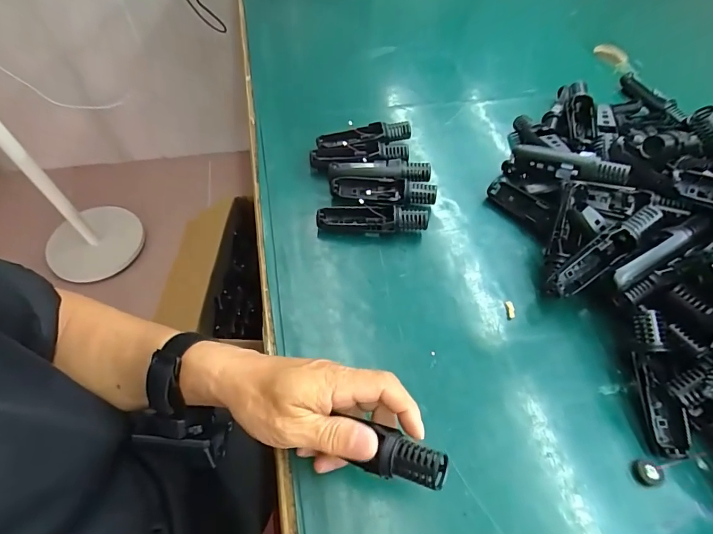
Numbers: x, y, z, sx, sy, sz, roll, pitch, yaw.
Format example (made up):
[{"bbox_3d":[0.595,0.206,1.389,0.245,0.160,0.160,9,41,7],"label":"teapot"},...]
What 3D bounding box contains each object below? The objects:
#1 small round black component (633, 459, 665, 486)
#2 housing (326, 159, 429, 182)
[{"bbox_3d":[0.241,0.169,0.332,0.021,0.008,0.019,-1,57,-3],"label":"small round black component"},{"bbox_3d":[0.028,-0.112,0.493,0.122,0.033,0.023,4,57,0],"label":"housing"}]

